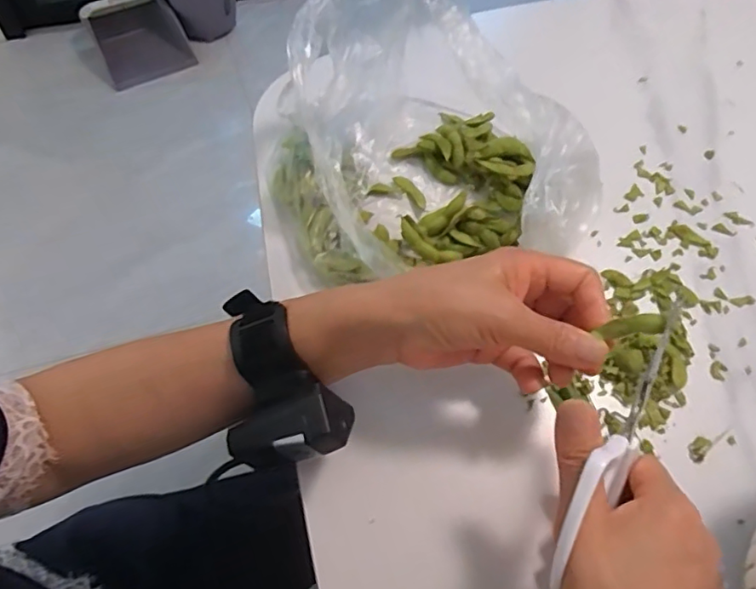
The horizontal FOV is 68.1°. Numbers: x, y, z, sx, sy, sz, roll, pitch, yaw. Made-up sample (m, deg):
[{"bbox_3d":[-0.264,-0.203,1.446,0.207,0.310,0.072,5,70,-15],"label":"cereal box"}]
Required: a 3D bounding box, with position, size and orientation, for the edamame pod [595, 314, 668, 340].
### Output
[{"bbox_3d":[0.135,0.017,0.297,0.033,0.007,0.009,-17,49,37],"label":"edamame pod"}]

